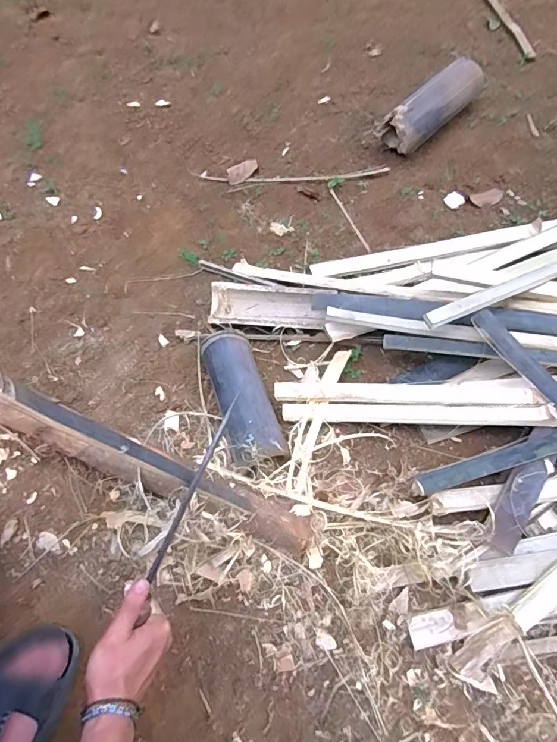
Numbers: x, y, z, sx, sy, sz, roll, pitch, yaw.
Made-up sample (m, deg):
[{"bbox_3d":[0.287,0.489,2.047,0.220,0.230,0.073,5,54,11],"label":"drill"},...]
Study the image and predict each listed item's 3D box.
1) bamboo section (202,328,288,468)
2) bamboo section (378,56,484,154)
[{"bbox_3d":[-0.065,0.041,0.761,0.088,0.056,0.251,-18,63,-8],"label":"bamboo section"},{"bbox_3d":[0.393,-0.670,1.122,0.325,0.111,0.115,-37,67,-17],"label":"bamboo section"}]

